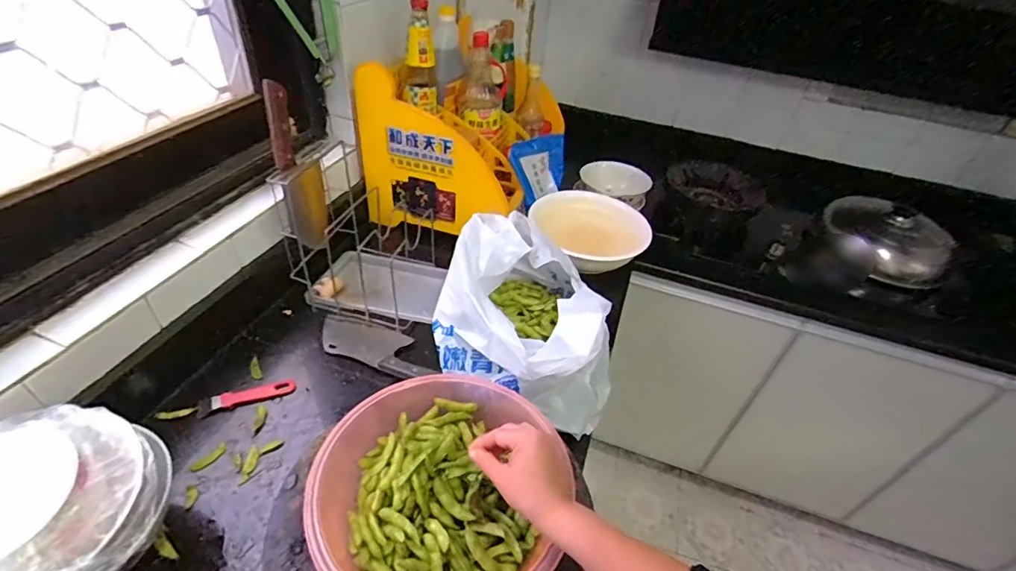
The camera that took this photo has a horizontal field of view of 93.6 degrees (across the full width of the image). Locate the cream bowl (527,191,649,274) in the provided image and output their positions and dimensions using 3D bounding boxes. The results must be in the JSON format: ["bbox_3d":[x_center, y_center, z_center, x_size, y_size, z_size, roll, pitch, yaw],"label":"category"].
[{"bbox_3d":[0.194,-0.125,1.037,0.224,0.072,0.218,-19,47,-27],"label":"cream bowl"}]

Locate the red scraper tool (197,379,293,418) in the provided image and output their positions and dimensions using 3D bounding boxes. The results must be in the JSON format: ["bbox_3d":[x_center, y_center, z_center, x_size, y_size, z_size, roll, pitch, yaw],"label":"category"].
[{"bbox_3d":[-0.382,0.162,0.700,0.126,0.009,0.026,-14,45,-23],"label":"red scraper tool"}]

